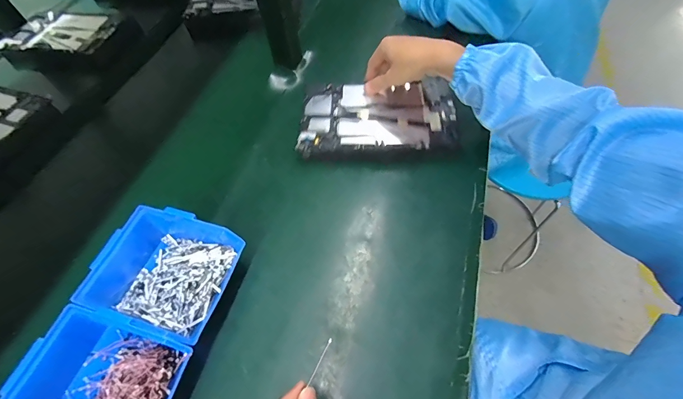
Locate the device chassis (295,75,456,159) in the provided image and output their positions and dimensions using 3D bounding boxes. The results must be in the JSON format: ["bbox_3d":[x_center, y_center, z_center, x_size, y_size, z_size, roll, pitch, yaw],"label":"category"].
[{"bbox_3d":[0.057,-0.128,0.517,0.235,0.034,0.155,0,62,-1],"label":"device chassis"}]

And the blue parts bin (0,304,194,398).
[{"bbox_3d":[-0.236,0.185,0.316,0.152,0.060,0.122,13,59,13],"label":"blue parts bin"}]

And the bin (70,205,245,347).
[{"bbox_3d":[-0.207,0.083,0.383,0.153,0.064,0.127,14,59,13],"label":"bin"}]

